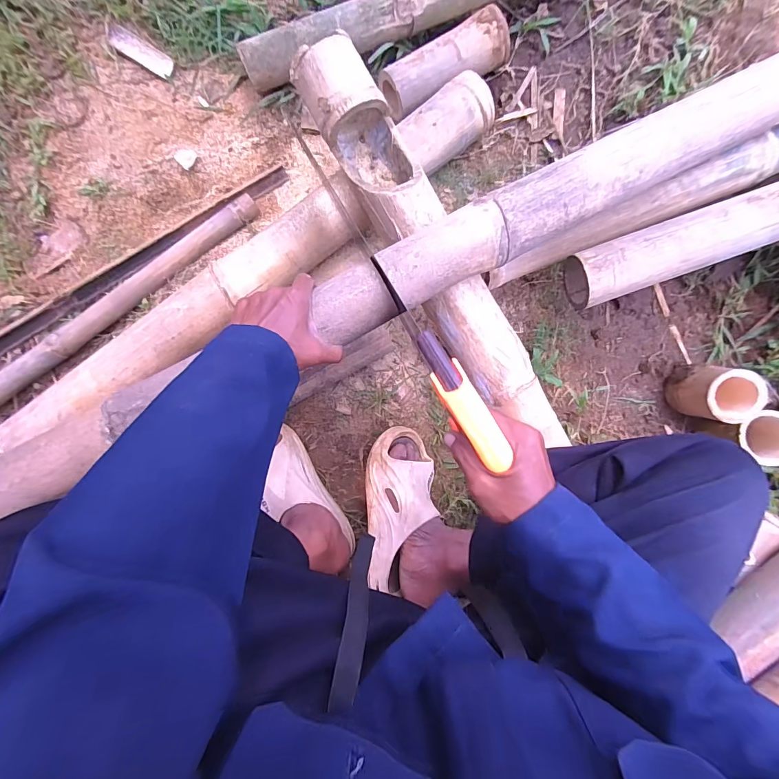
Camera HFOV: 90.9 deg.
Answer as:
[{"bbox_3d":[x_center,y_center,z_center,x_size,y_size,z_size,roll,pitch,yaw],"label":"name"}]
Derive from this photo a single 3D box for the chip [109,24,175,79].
[{"bbox_3d":[-0.394,-0.535,0.608,0.096,0.006,0.034,27,87,-14],"label":"chip"}]

